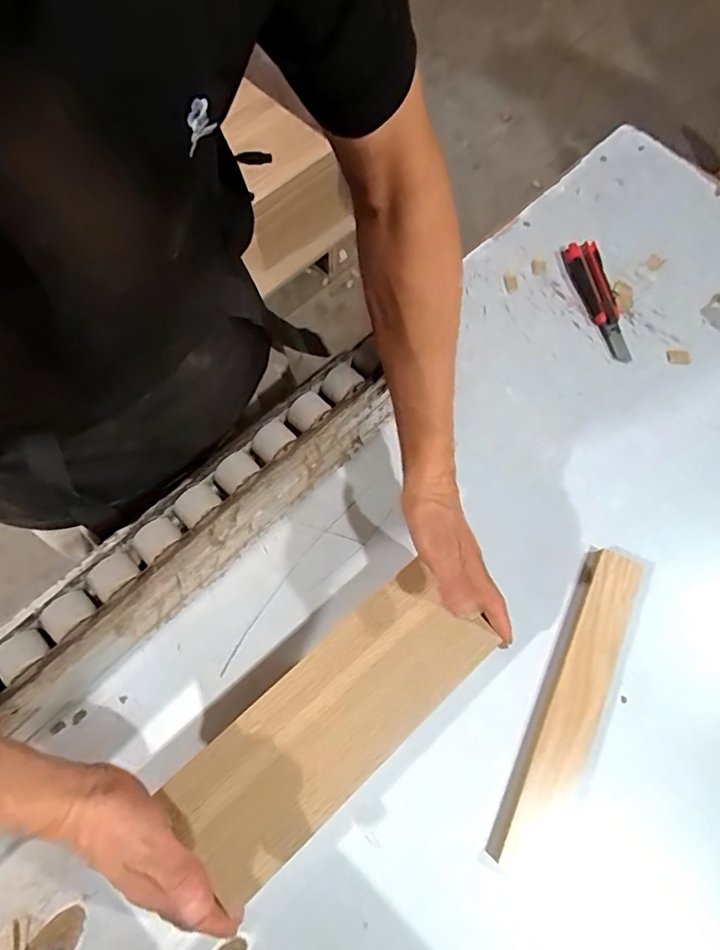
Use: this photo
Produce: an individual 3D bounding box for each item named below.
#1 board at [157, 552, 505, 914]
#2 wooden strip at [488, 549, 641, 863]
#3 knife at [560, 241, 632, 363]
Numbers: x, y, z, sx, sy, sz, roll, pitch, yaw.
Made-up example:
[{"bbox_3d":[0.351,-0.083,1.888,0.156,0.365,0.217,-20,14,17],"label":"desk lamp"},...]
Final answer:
[{"bbox_3d":[-0.020,0.202,0.444,0.278,0.008,0.106,-39,74,-15],"label":"board"},{"bbox_3d":[0.201,0.207,0.488,0.058,0.028,0.283,25,70,8],"label":"wooden strip"},{"bbox_3d":[0.297,-0.217,0.652,0.039,0.016,0.169,-12,69,-6],"label":"knife"}]

